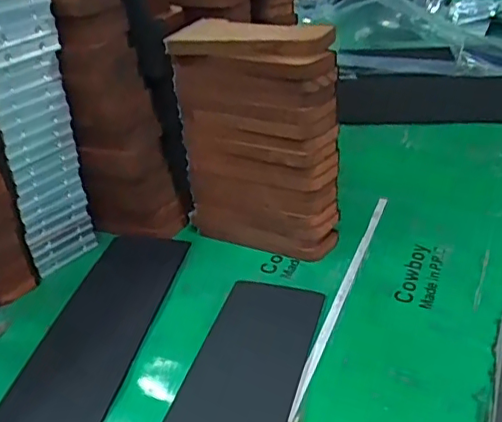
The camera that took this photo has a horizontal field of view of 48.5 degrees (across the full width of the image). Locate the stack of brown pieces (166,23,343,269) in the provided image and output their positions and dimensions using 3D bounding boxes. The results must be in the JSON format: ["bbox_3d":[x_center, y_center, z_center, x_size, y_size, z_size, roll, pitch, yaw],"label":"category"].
[{"bbox_3d":[0.009,-0.069,0.605,0.171,0.246,0.059,9,35,20],"label":"stack of brown pieces"}]

